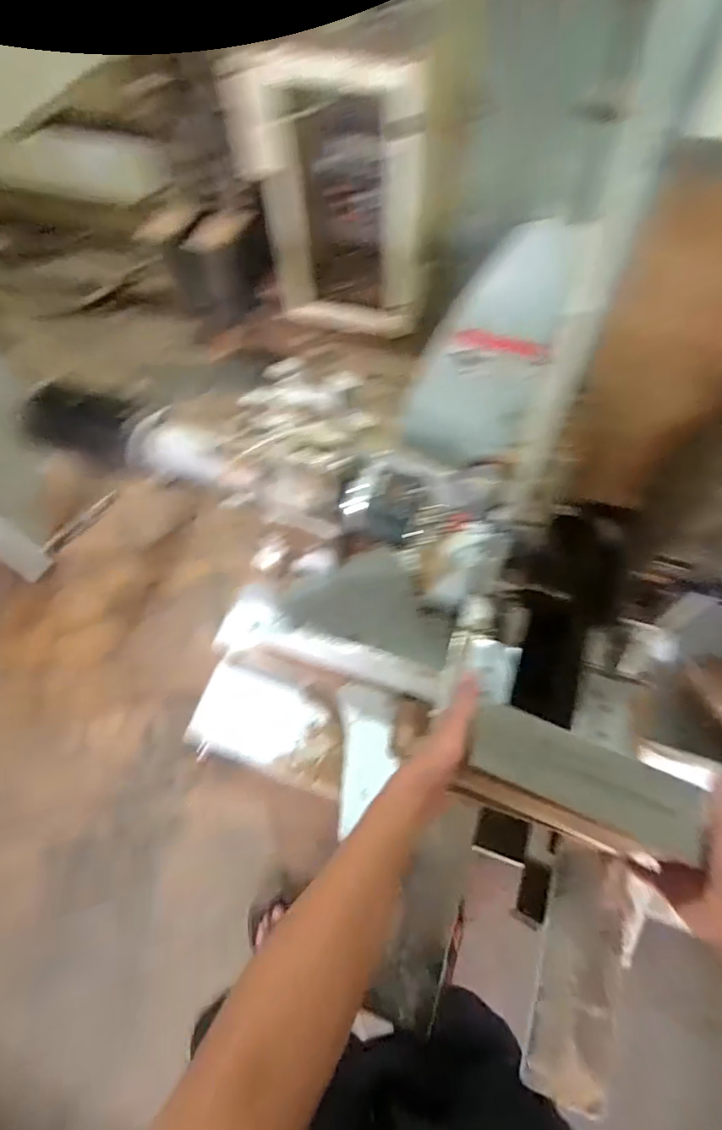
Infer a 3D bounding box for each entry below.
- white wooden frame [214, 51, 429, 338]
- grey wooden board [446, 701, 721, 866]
[{"bbox_3d":[-0.107,-1.060,1.584,0.501,0.740,0.073,1,58,3],"label":"white wooden frame"},{"bbox_3d":[0.206,0.207,0.489,0.204,0.027,0.086,17,65,13],"label":"grey wooden board"}]

